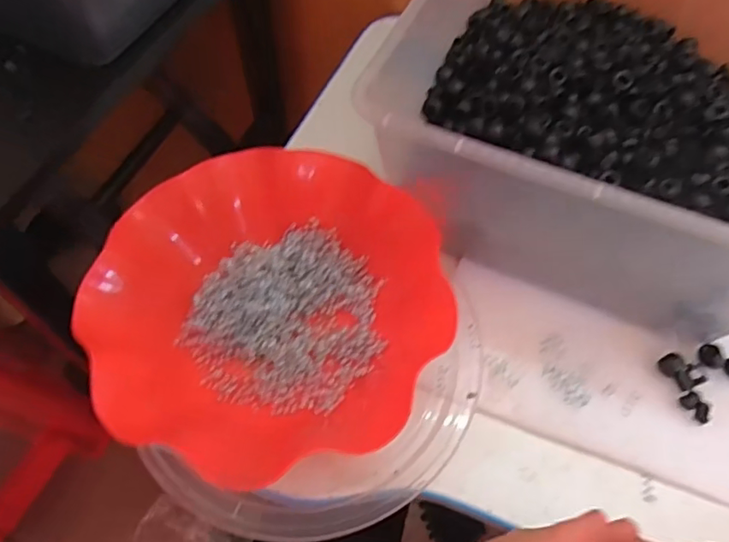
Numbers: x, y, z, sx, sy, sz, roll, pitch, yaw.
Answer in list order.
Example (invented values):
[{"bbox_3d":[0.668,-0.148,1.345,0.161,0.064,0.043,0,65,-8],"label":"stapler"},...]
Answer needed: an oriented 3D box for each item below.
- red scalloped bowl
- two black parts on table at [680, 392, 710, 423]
[{"bbox_3d":[-0.062,0.026,0.375,0.218,0.065,0.211,0,60,0],"label":"red scalloped bowl"},{"bbox_3d":[0.218,0.089,0.370,0.012,0.004,0.020,-28,63,-15],"label":"two black parts on table"}]

